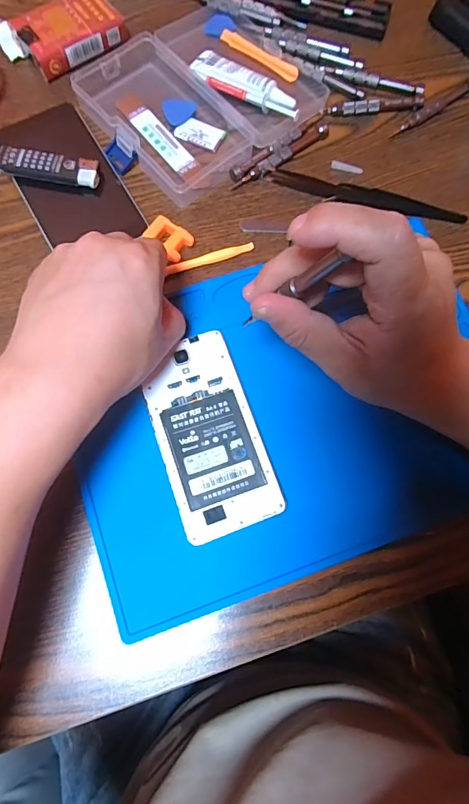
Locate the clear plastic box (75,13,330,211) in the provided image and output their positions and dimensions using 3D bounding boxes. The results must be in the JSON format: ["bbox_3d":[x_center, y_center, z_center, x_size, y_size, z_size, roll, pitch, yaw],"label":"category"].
[{"bbox_3d":[-0.030,-0.274,0.371,0.176,0.022,0.158,-43,80,-11],"label":"clear plastic box"}]

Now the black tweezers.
[{"bbox_3d":[0.110,-0.175,0.354,0.167,0.009,0.018,10,76,1],"label":"black tweezers"}]

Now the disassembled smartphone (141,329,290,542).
[{"bbox_3d":[-0.019,0.022,0.301,0.069,0.006,0.138,-18,77,-6],"label":"disassembled smartphone"}]

